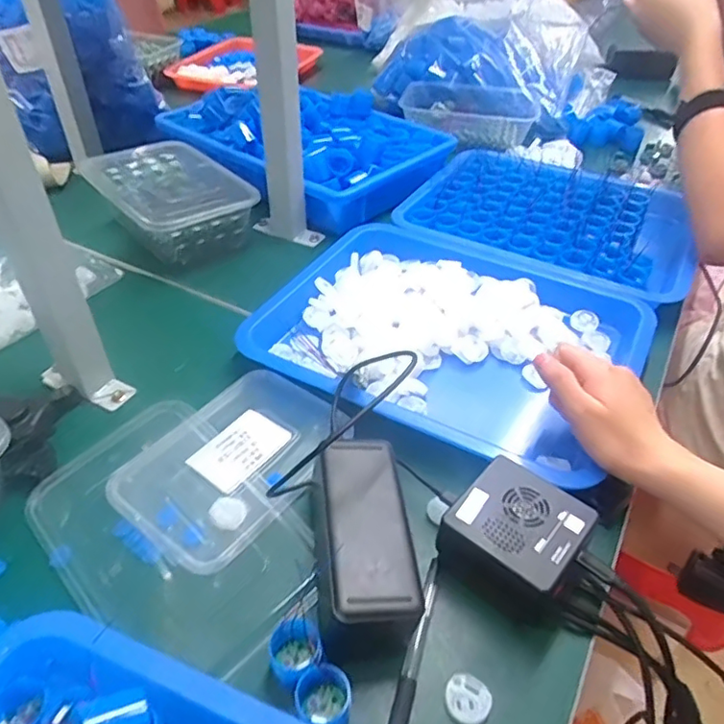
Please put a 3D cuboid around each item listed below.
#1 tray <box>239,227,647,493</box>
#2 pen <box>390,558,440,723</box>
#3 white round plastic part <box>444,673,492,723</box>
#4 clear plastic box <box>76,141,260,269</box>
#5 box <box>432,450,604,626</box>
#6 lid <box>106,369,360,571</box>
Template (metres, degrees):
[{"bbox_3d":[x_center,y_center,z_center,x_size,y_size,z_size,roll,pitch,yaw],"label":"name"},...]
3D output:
[{"bbox_3d":[0.084,-0.023,0.568,0.323,0.054,0.262,22,46,21],"label":"tray"},{"bbox_3d":[0.032,0.173,0.354,0.010,0.007,0.121,11,43,11],"label":"pen"},{"bbox_3d":[0.061,0.193,0.339,0.026,0.006,0.025,1,42,-1],"label":"white round plastic part"},{"bbox_3d":[-0.224,-0.187,0.693,0.136,0.063,0.196,-29,50,-29],"label":"clear plastic box"},{"bbox_3d":[0.103,0.117,0.388,0.081,0.049,0.074,30,49,28],"label":"box"},{"bbox_3d":[-0.095,0.072,0.458,0.116,0.010,0.170,28,48,26],"label":"lid"}]

